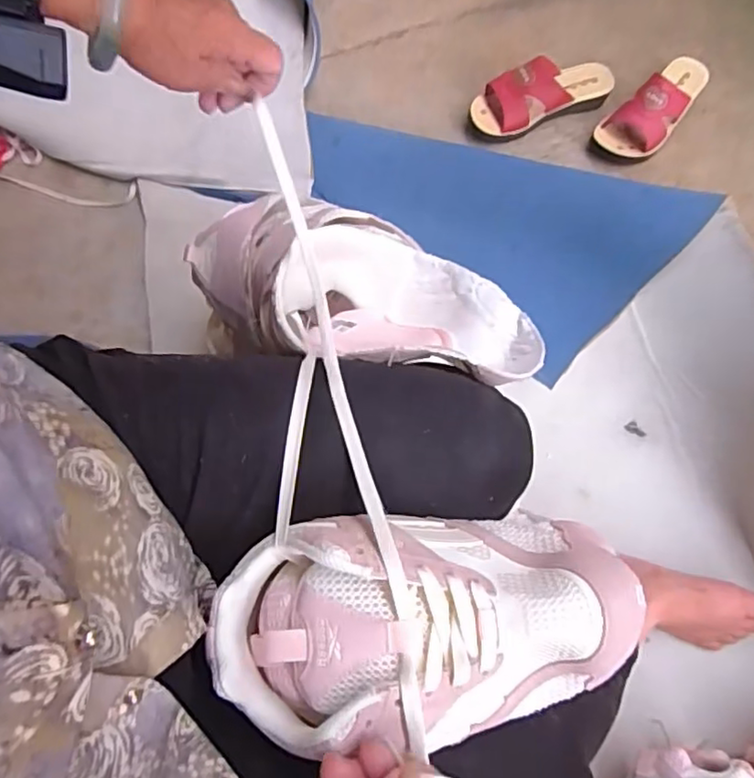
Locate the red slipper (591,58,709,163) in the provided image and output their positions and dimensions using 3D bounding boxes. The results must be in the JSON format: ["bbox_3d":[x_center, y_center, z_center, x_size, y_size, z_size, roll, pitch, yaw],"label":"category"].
[{"bbox_3d":[0.419,-0.421,0.917,0.209,0.074,0.085,-41,77,-13],"label":"red slipper"}]

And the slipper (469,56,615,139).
[{"bbox_3d":[0.241,-0.438,0.922,0.211,0.073,0.080,-24,73,-9],"label":"slipper"}]

